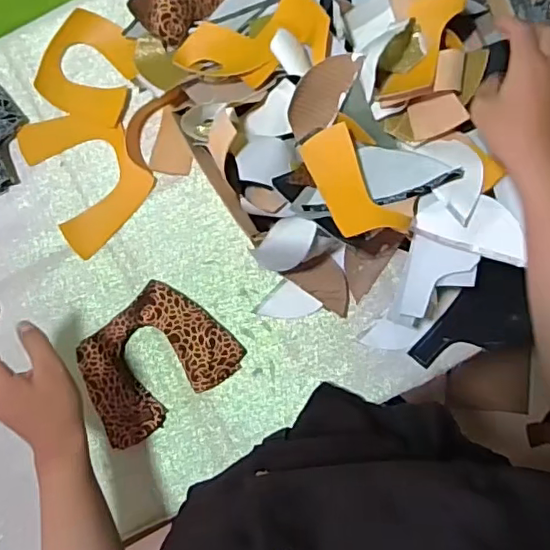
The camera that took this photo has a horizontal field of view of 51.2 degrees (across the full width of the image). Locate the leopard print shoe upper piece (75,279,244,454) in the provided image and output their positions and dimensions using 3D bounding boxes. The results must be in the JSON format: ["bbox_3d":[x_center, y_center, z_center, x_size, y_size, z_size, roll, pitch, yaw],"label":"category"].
[{"bbox_3d":[-0.135,0.099,0.631,0.163,0.023,0.130,-43,82,-6],"label":"leopard print shoe upper piece"}]

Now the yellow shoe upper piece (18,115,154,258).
[{"bbox_3d":[-0.218,-0.121,0.667,0.117,0.013,0.167,-32,81,-4],"label":"yellow shoe upper piece"}]

